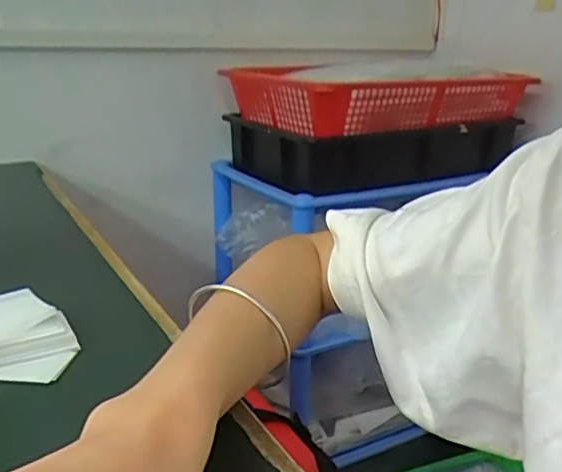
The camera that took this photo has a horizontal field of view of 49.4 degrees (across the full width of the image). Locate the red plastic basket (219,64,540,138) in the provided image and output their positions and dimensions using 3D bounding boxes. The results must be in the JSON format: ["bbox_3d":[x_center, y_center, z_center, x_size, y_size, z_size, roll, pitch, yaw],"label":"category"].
[{"bbox_3d":[0.133,-0.206,0.913,0.375,0.080,0.247,-11,21,-32],"label":"red plastic basket"}]

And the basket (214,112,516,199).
[{"bbox_3d":[0.136,-0.140,0.929,0.371,0.087,0.228,-8,19,-25],"label":"basket"}]

